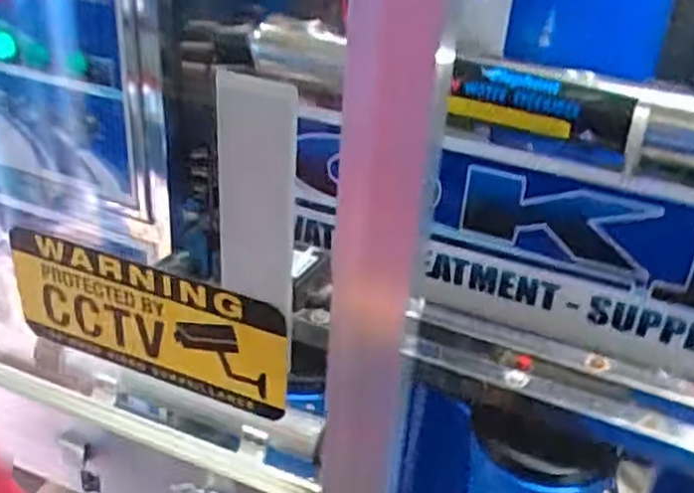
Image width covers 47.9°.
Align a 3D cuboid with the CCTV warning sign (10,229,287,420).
[{"bbox_3d":[-0.147,0.054,0.559,0.227,0.095,0.009,16,31,19],"label":"CCTV warning sign"}]

